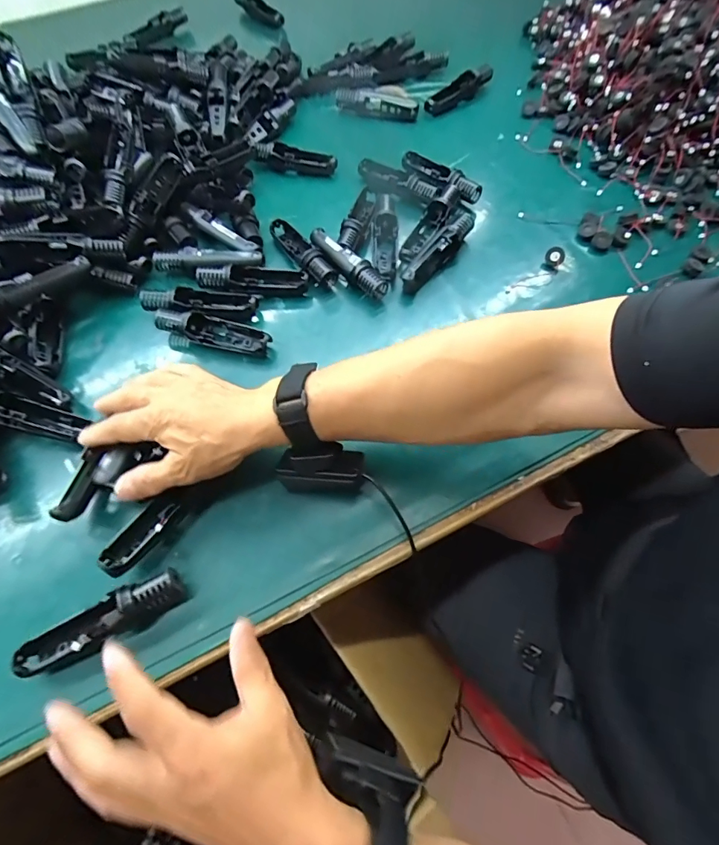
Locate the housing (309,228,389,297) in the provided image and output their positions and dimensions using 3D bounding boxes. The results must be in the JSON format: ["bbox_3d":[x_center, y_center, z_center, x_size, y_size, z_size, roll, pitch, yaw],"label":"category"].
[{"bbox_3d":[-0.015,-0.182,0.499,0.114,0.027,0.028,41,71,20],"label":"housing"}]

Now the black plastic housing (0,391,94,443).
[{"bbox_3d":[-0.313,-0.010,0.405,0.107,0.021,0.031,19,64,-15],"label":"black plastic housing"}]

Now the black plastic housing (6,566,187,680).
[{"bbox_3d":[-0.194,0.153,0.336,0.121,0.032,0.033,-29,66,-13],"label":"black plastic housing"}]

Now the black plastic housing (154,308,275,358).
[{"bbox_3d":[-0.153,-0.098,0.459,0.119,0.021,0.034,12,64,7],"label":"black plastic housing"}]

